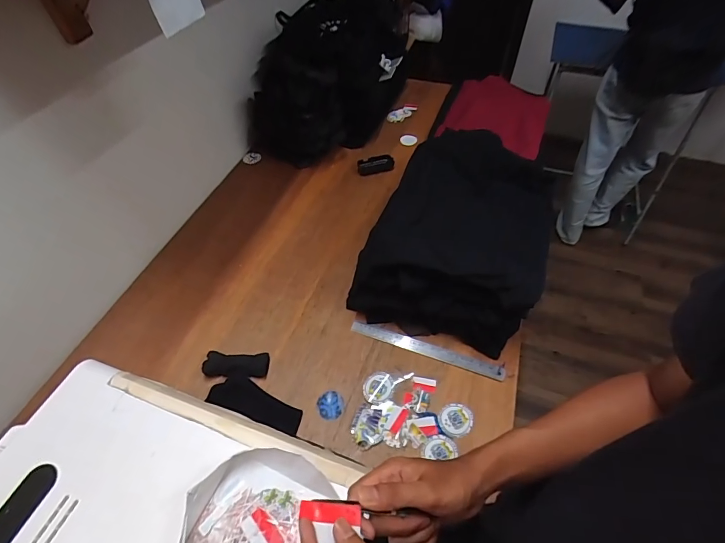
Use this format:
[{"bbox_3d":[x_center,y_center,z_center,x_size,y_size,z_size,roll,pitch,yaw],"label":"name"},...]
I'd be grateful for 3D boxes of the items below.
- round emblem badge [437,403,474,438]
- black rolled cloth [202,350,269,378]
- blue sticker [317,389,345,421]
[{"bbox_3d":[0.175,0.279,0.718,0.061,0.008,0.061,0,53,0],"label":"round emblem badge"},{"bbox_3d":[-0.256,0.189,0.777,0.127,0.019,0.048,2,53,2],"label":"black rolled cloth"},{"bbox_3d":[-0.063,0.258,0.740,0.050,0.006,0.057,-2,53,-2],"label":"blue sticker"}]

